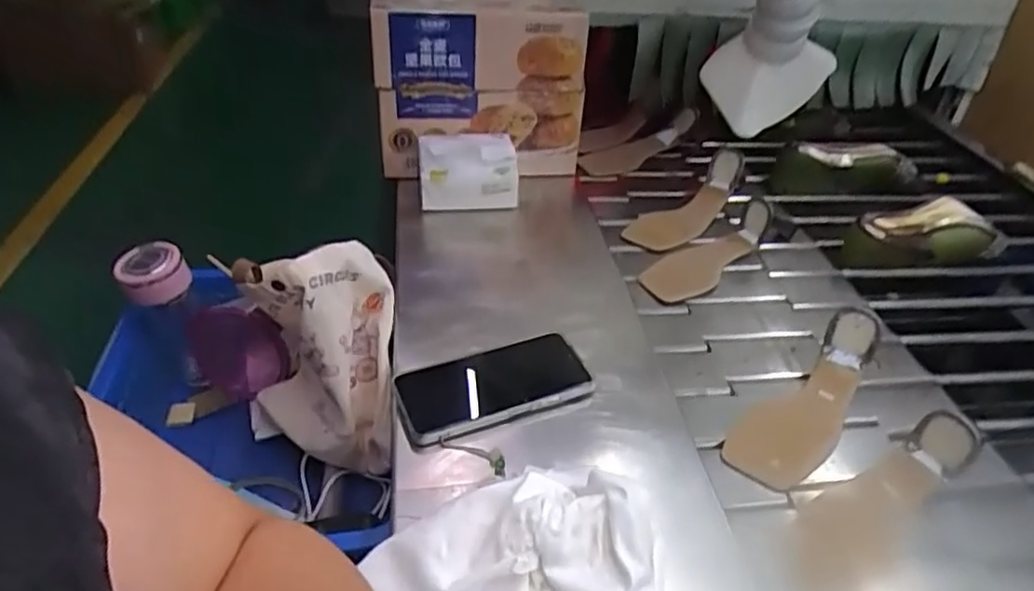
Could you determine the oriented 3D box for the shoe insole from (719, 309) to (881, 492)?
[{"bbox_3d":[0.277,0.101,0.633,0.076,0.051,0.223,32,57,31],"label":"shoe insole"}]

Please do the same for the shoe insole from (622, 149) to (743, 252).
[{"bbox_3d":[0.235,-0.138,0.928,0.090,0.060,0.240,25,41,25],"label":"shoe insole"}]

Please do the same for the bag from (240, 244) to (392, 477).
[{"bbox_3d":[-0.181,0.056,0.622,0.124,0.212,0.111,2,37,-7],"label":"bag"}]

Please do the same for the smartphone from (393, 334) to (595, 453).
[{"bbox_3d":[-0.021,0.079,0.584,0.164,0.020,0.081,-11,41,-23],"label":"smartphone"}]

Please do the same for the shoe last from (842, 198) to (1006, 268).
[{"bbox_3d":[0.535,-0.073,0.874,0.197,0.069,0.062,-3,37,-10],"label":"shoe last"}]

